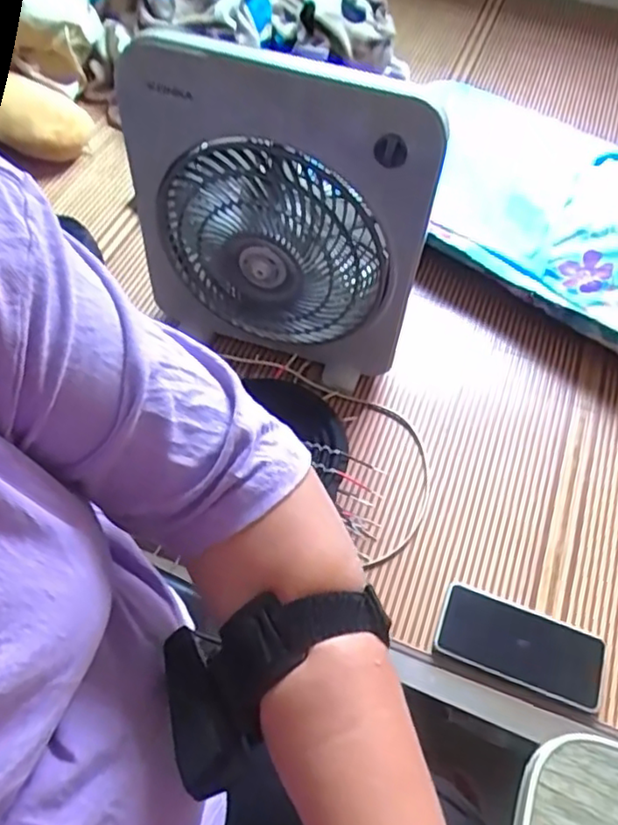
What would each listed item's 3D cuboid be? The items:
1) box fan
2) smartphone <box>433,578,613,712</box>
[{"bbox_3d":[-0.038,-0.194,0.706,0.315,0.340,0.081,20,57,12],"label":"box fan"},{"bbox_3d":[0.214,0.234,0.655,0.163,0.011,0.077,18,53,13],"label":"smartphone"}]

